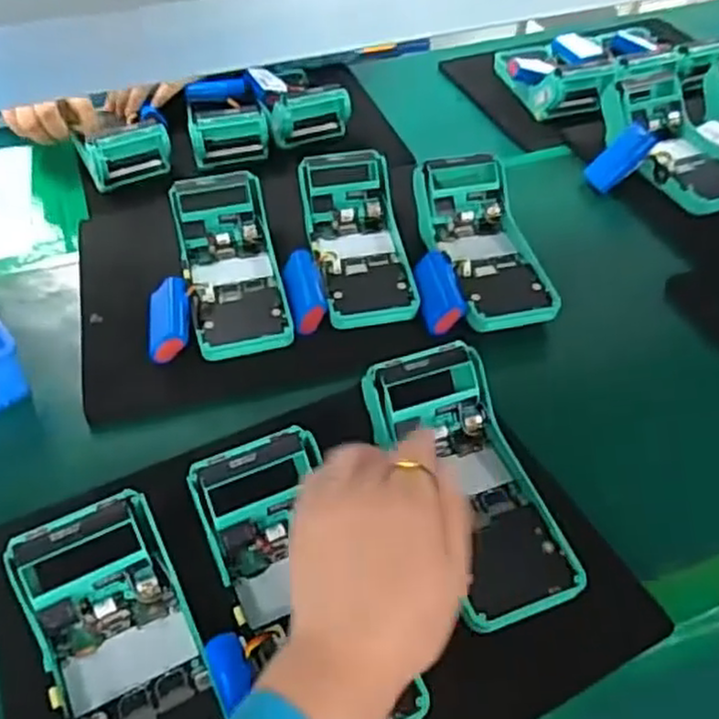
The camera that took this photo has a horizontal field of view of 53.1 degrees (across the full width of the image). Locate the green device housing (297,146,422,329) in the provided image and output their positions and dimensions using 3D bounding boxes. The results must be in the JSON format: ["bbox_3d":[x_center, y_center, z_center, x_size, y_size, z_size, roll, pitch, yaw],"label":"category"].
[{"bbox_3d":[-0.004,-0.105,0.603,0.083,0.054,0.160,-7,46,-8],"label":"green device housing"}]

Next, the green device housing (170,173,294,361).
[{"bbox_3d":[-0.105,-0.077,0.586,0.078,0.063,0.159,-11,47,-11],"label":"green device housing"}]

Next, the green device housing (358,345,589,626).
[{"bbox_3d":[0.067,0.076,0.444,0.075,0.048,0.169,-19,63,-13],"label":"green device housing"}]

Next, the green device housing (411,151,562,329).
[{"bbox_3d":[0.101,-0.105,0.606,0.088,0.057,0.173,-11,47,-11],"label":"green device housing"}]

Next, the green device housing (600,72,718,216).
[{"bbox_3d":[0.315,-0.216,0.707,0.090,0.059,0.170,-15,47,-15],"label":"green device housing"}]

